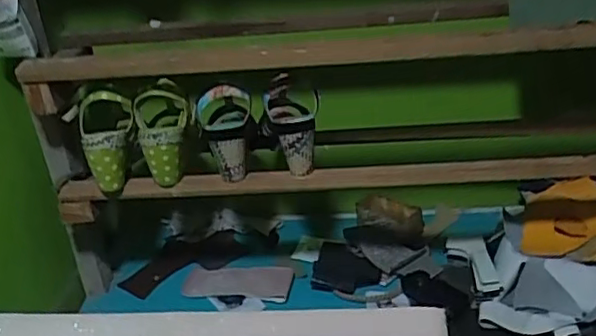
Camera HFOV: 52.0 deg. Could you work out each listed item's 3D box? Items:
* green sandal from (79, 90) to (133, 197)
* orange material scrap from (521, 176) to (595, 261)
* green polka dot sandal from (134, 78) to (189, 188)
[{"bbox_3d":[-0.267,-0.037,0.874,0.074,0.146,0.073,-12,27,-14],"label":"green sandal"},{"bbox_3d":[0.459,0.093,1.013,0.168,0.055,0.144,-1,49,16],"label":"orange material scrap"},{"bbox_3d":[-0.190,-0.050,0.884,0.079,0.141,0.078,-12,27,-14],"label":"green polka dot sandal"}]

